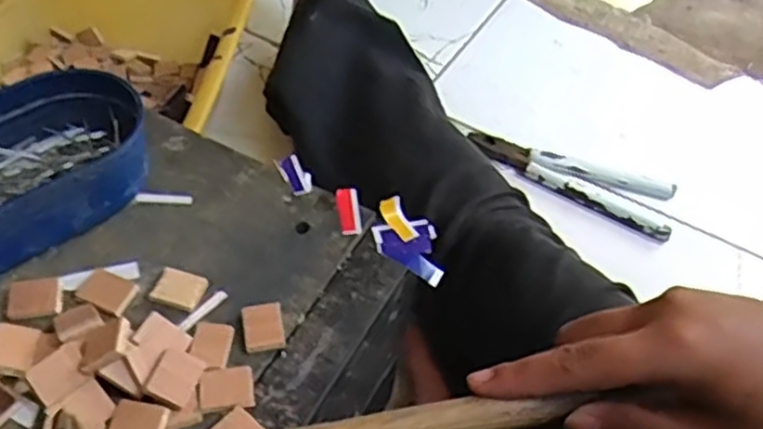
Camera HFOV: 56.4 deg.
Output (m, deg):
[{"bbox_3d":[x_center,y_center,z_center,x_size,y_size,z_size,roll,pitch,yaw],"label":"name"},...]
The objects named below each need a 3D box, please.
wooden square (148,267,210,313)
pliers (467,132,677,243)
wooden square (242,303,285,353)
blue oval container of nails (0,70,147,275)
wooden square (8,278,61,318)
[{"bbox_3d":[-0.105,0.038,0.371,0.026,0.004,0.022,16,50,8],"label":"wooden square"},{"bbox_3d":[0.200,-0.044,0.745,0.215,0.021,0.071,25,52,15],"label":"pliers"},{"bbox_3d":[-0.059,0.057,0.360,0.020,0.005,0.025,-5,50,-10],"label":"wooden square"},{"bbox_3d":[-0.199,-0.021,0.380,0.095,0.042,0.156,38,56,24],"label":"blue oval container of nails"},{"bbox_3d":[-0.176,0.042,0.362,0.025,0.004,0.022,-5,50,-10],"label":"wooden square"}]

